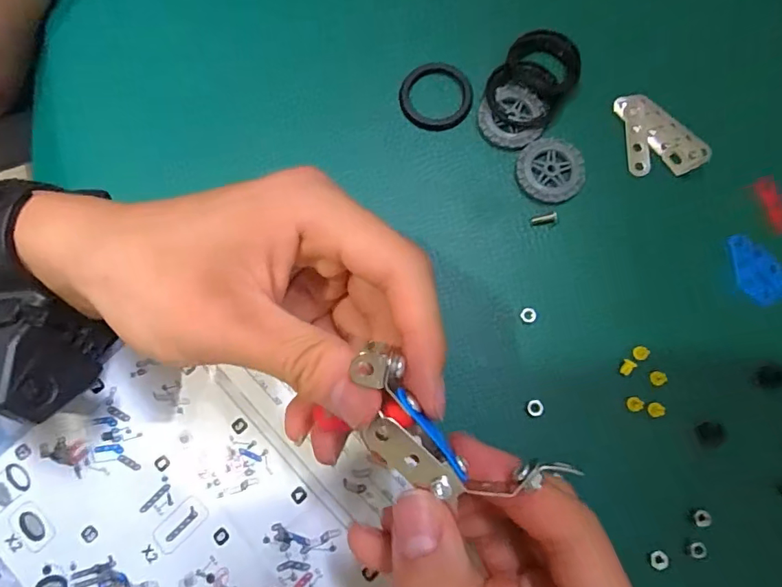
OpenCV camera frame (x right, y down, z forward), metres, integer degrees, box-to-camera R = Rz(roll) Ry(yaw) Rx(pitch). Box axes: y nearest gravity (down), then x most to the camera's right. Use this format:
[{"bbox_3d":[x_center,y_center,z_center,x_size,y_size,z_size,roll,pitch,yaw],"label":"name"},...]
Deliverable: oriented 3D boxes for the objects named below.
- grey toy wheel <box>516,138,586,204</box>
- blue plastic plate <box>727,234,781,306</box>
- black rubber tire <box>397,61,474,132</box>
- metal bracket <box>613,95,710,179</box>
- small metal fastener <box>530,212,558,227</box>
[{"bbox_3d":[0.080,-0.061,0.253,0.033,0.004,0.032,0,77,-1],"label":"grey toy wheel"},{"bbox_3d":[0.181,-0.008,0.242,0.045,0.004,0.024,35,79,7],"label":"blue plastic plate"},{"bbox_3d":[0.023,-0.103,0.263,0.037,0.006,0.037,0,77,-1],"label":"black rubber tire"},{"bbox_3d":[0.138,-0.082,0.257,0.040,0.004,0.045,-11,78,-3],"label":"metal bracket"},{"bbox_3d":[0.075,-0.037,0.247,0.013,0.004,0.005,-7,77,-2],"label":"small metal fastener"}]

